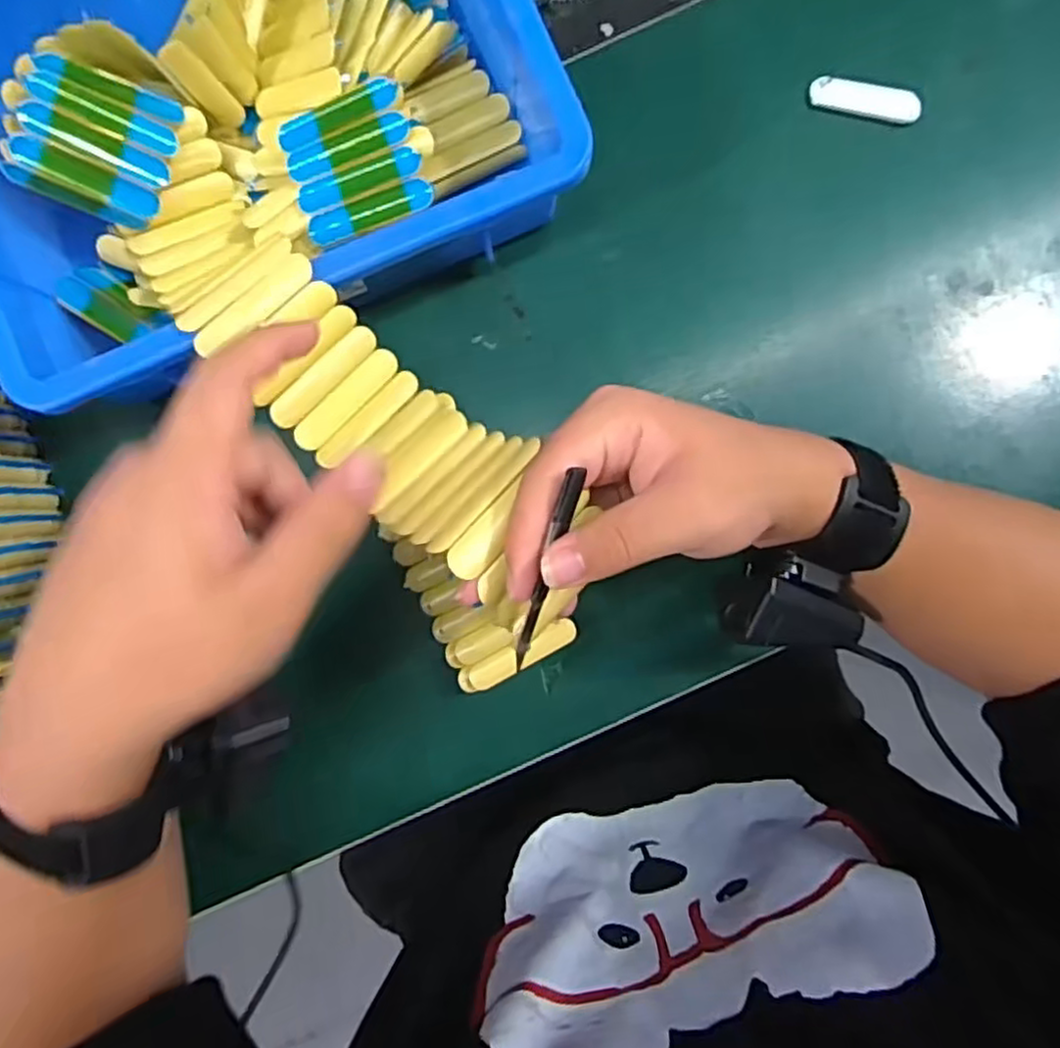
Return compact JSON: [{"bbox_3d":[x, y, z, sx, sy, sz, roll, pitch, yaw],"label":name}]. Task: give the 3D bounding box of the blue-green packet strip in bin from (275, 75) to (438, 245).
[{"bbox_3d":[-0.085,-0.173,0.346,0.062,0.006,0.059,-18,102,6],"label":"blue-green packet strip in bin"}]

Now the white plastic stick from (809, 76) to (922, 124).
[{"bbox_3d":[0.187,-0.237,0.399,0.061,0.006,0.017,11,90,1],"label":"white plastic stick"}]

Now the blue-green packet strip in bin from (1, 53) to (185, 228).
[{"bbox_3d":[-0.208,-0.184,0.346,0.062,0.016,0.063,13,102,-37],"label":"blue-green packet strip in bin"}]

